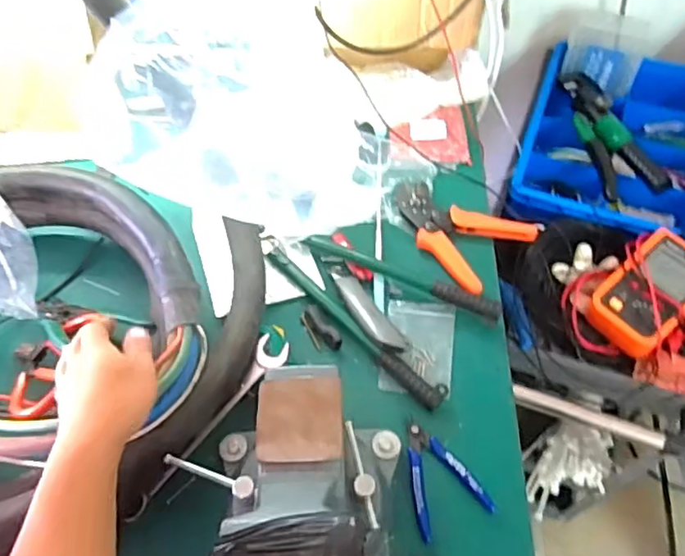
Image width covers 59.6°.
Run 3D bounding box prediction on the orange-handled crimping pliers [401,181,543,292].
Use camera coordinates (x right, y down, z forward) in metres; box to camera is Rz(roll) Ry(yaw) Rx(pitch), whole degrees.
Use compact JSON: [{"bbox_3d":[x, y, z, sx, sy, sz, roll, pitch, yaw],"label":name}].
[{"bbox_3d":[0.145,-0.069,0.779,0.123,0.022,0.177,-41,64,-21],"label":"orange-handled crimping pliers"}]

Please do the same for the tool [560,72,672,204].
[{"bbox_3d":[0.426,-0.250,0.981,0.084,0.049,0.319,-6,57,-1],"label":"tool"}]

